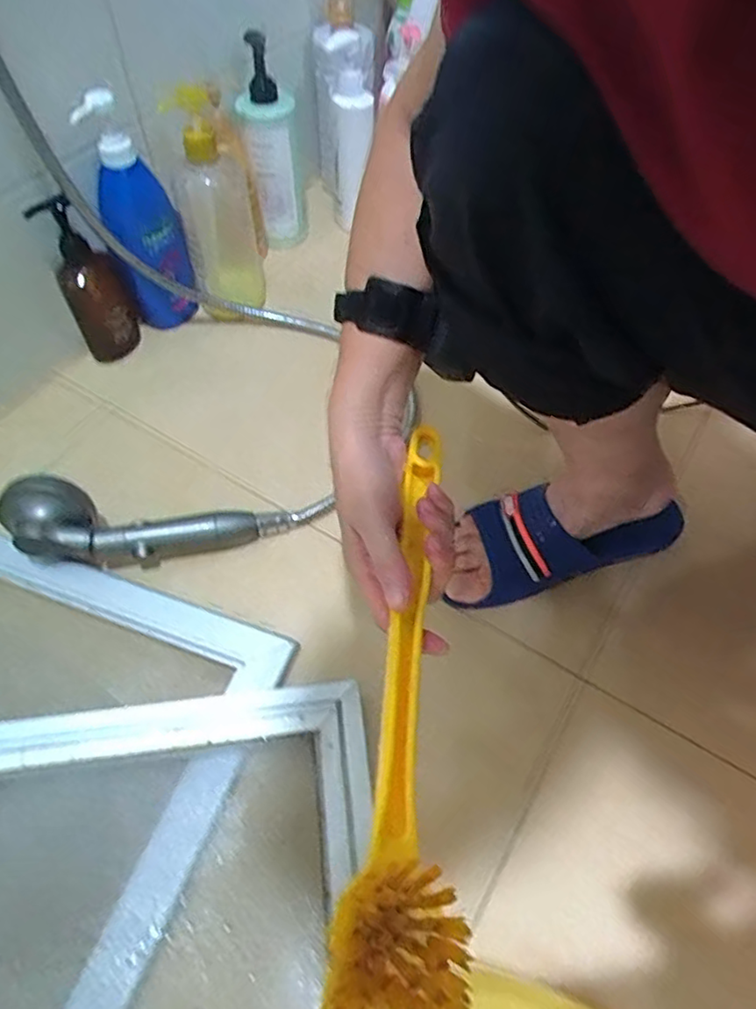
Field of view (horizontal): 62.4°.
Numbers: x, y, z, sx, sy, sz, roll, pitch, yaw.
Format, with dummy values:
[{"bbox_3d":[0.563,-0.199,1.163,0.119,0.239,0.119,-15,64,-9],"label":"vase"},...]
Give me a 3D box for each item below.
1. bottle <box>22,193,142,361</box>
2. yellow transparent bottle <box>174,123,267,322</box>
[{"bbox_3d":[-0.330,-0.261,0.726,0.070,0.199,0.059,-13,57,-9],"label":"bottle"},{"bbox_3d":[-0.197,-0.347,0.789,0.081,0.245,0.082,-2,56,-2],"label":"yellow transparent bottle"}]

